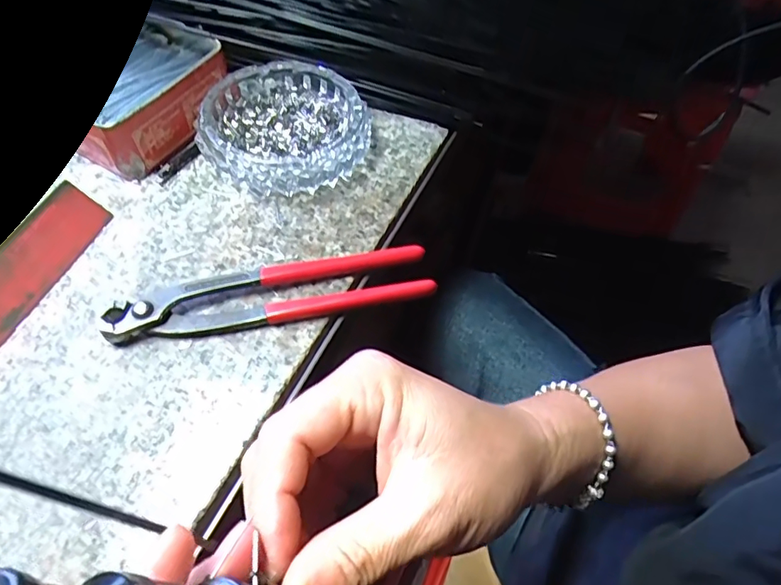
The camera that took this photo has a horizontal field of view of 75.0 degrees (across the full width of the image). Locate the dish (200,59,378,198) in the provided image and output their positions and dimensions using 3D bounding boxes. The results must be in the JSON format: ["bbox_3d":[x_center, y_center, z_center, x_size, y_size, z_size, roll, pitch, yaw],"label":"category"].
[{"bbox_3d":[-0.081,-0.122,0.377,0.116,0.033,0.113,2,57,-4],"label":"dish"}]

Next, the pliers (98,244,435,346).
[{"bbox_3d":[-0.072,-0.001,0.319,0.193,0.018,0.043,-8,59,-10],"label":"pliers"}]

